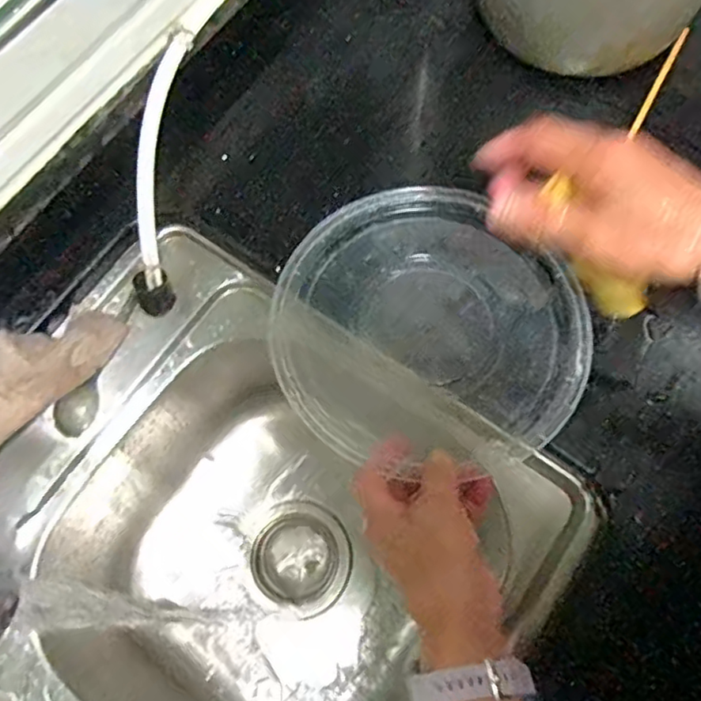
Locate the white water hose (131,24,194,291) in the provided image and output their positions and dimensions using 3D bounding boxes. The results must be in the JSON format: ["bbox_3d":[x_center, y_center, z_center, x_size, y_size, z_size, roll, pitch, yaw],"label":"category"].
[{"bbox_3d":[-0.161,-0.158,0.496,0.036,0.020,0.207,5,88,4],"label":"white water hose"}]

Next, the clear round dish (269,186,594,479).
[{"bbox_3d":[0.060,-0.020,0.489,0.230,0.054,0.209,-2,69,2],"label":"clear round dish"}]

